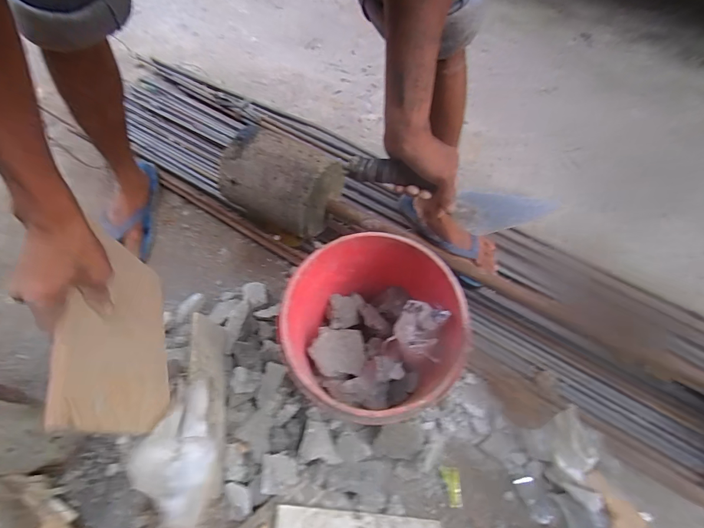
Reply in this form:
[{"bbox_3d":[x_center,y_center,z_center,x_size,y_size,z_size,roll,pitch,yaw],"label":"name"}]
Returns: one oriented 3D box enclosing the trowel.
[{"bbox_3d":[0.120,-0.080,0.456,0.257,0.063,0.075,13,60,-10],"label":"trowel"}]

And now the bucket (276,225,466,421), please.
[{"bbox_3d":[0.025,0.103,0.495,0.208,0.183,0.213,0,61,0],"label":"bucket"}]

